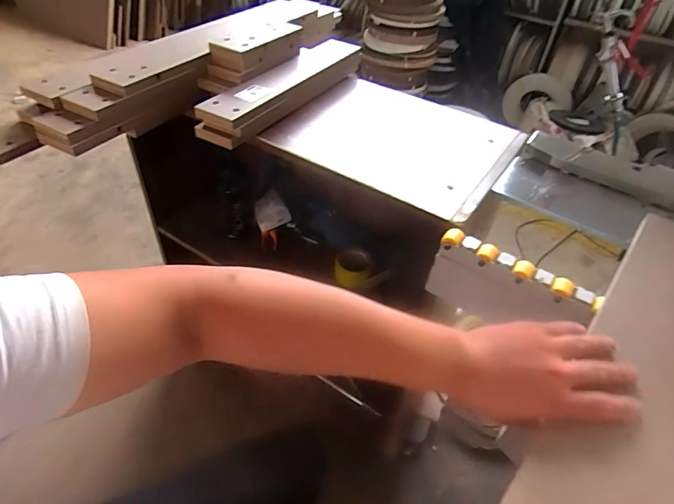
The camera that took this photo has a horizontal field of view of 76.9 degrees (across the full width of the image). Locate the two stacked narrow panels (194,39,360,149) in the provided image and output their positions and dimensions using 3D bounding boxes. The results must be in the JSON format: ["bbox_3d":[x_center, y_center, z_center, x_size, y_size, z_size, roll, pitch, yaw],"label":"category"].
[{"bbox_3d":[-0.095,-0.324,0.831,0.086,0.052,0.432,24,47,19],"label":"two stacked narrow panels"}]

